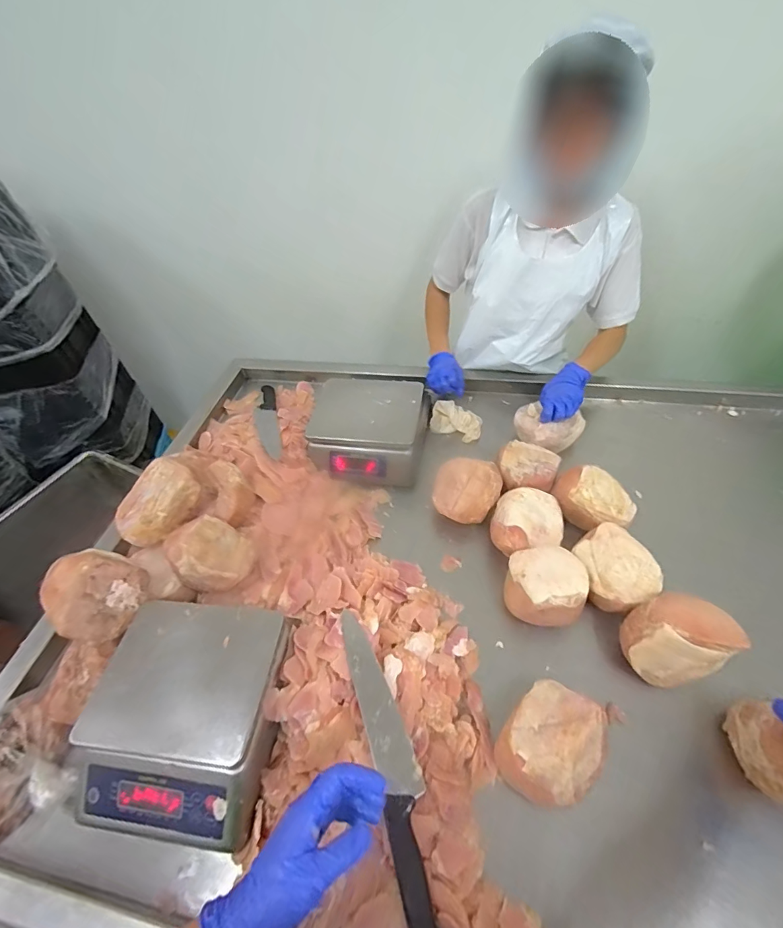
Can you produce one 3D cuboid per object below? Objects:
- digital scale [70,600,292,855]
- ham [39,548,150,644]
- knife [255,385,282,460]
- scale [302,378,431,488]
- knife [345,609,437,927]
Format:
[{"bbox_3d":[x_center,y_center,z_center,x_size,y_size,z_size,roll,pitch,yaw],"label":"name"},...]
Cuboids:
[{"bbox_3d":[-0.271,0.324,0.554,0.226,0.086,0.255,4,49,9],"label":"digital scale"},{"bbox_3d":[-0.432,0.183,0.603,0.106,0.096,0.116,-3,49,3],"label":"ham"},{"bbox_3d":[-0.287,-0.105,0.973,0.050,0.022,0.336,-16,35,-9],"label":"knife"},{"bbox_3d":[-0.050,-0.076,0.909,0.227,0.131,0.215,7,50,11],"label":"scale"},{"bbox_3d":[-0.002,0.352,0.525,0.049,0.017,0.352,-15,49,-8],"label":"knife"}]

